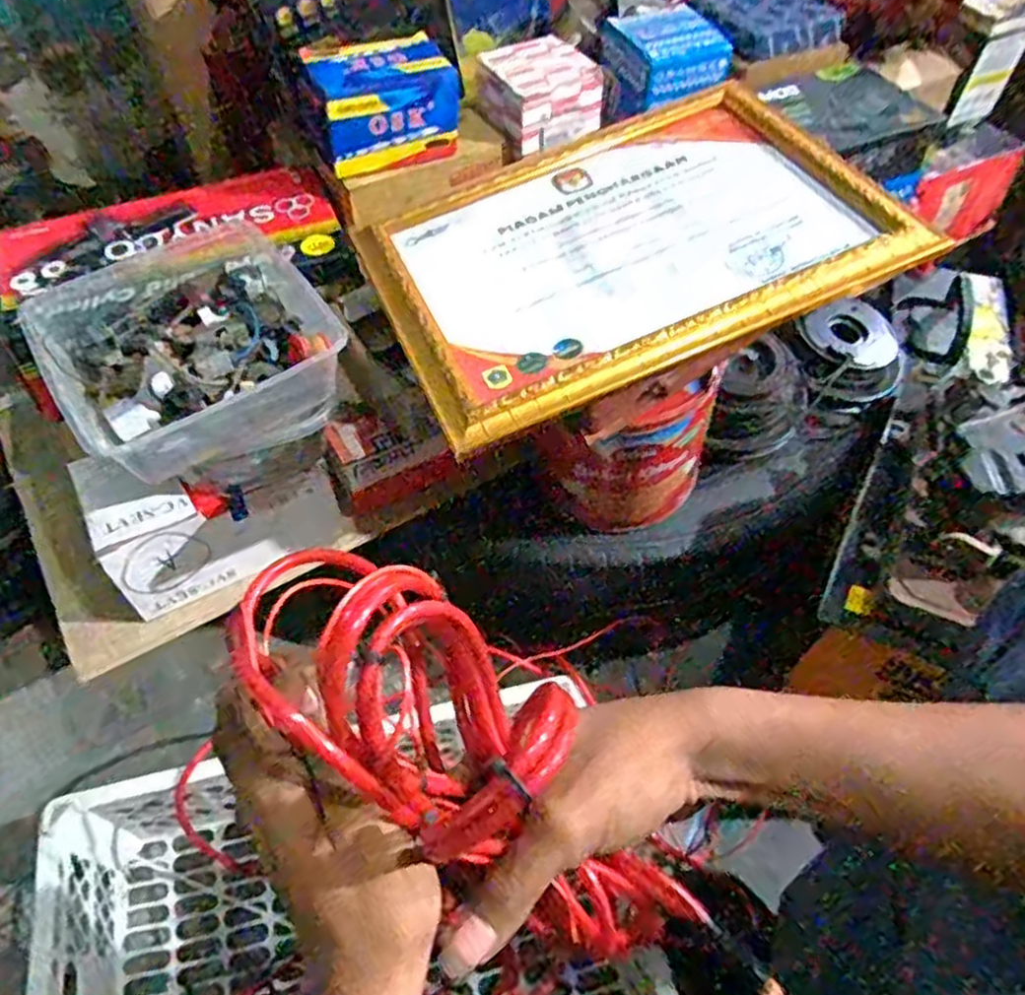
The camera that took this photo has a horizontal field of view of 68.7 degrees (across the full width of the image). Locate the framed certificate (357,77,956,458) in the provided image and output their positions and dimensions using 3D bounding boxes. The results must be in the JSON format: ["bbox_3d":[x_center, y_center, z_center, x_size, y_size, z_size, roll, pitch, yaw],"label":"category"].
[{"bbox_3d":[0.076,-0.183,0.530,0.331,0.014,0.251,-21,55,-4],"label":"framed certificate"}]

